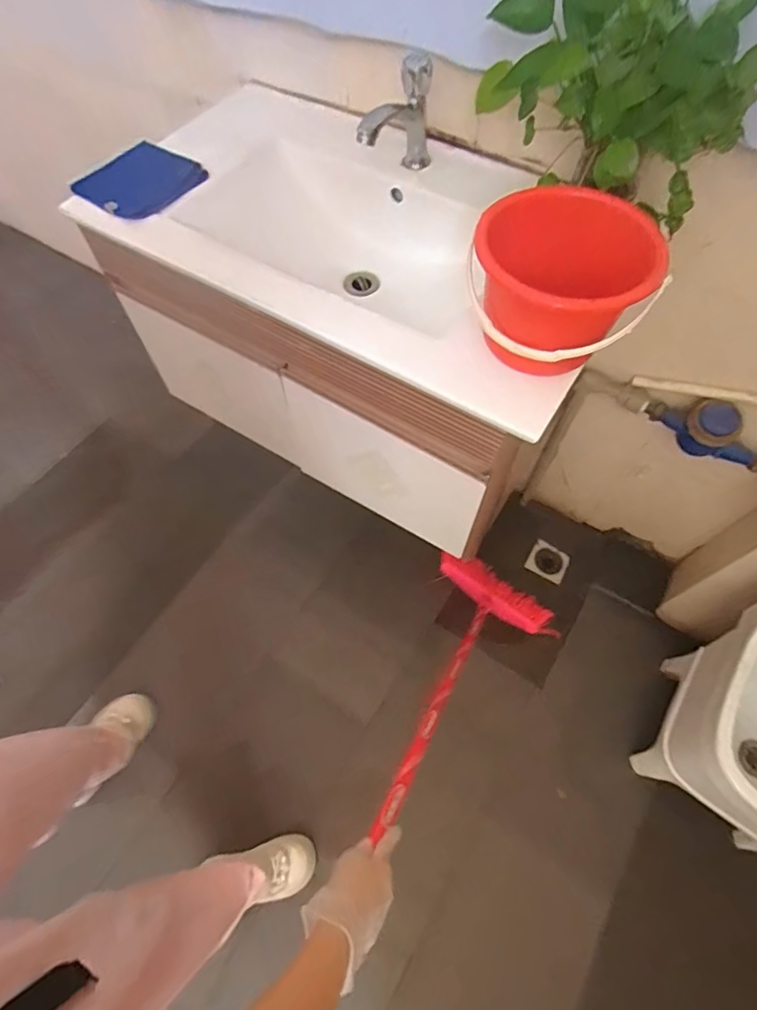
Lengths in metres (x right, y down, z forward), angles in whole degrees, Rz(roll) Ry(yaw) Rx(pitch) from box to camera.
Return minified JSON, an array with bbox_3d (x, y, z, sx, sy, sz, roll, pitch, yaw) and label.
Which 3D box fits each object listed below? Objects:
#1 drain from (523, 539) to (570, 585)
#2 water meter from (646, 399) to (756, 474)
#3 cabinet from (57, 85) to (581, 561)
[{"bbox_3d":[0.472,0.158,1.408,0.105,0.015,0.092,28,77,23],"label":"drain"},{"bbox_3d":[0.595,-0.124,0.893,0.218,0.090,0.072,30,66,15],"label":"water meter"},{"bbox_3d":[-0.041,-0.339,0.898,0.739,0.359,0.419,28,66,14],"label":"cabinet"}]

